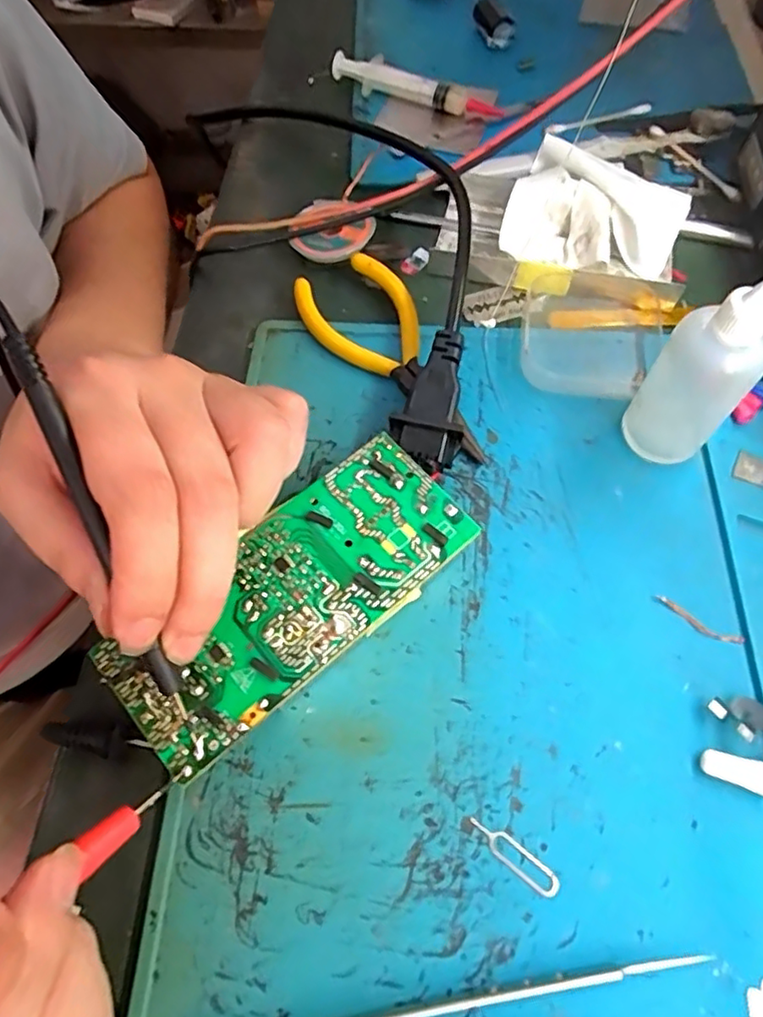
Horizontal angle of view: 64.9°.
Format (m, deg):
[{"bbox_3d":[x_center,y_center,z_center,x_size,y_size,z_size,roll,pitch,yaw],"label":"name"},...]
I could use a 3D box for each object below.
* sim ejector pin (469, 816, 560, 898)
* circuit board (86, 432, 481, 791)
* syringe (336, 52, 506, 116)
[{"bbox_3d":[0.043,0.114,0.197,0.033,0.004,0.008,35,68,17],"label":"sim ejector pin"},{"bbox_3d":[-0.031,0.034,0.224,0.132,0.028,0.056,-38,69,-17],"label":"circuit board"},{"bbox_3d":[0.019,-0.260,0.375,0.112,0.020,0.016,27,66,14],"label":"syringe"}]

